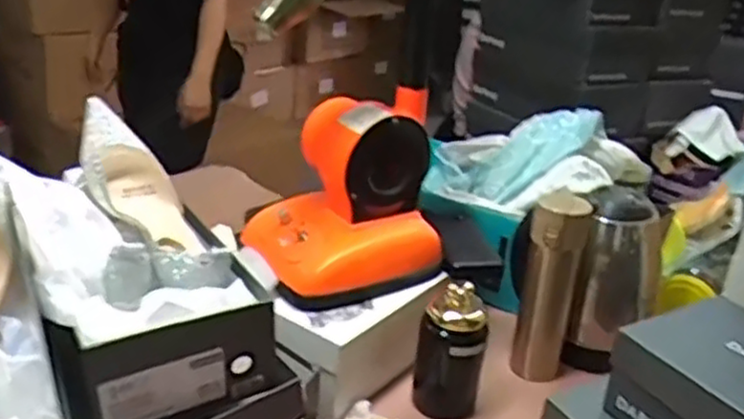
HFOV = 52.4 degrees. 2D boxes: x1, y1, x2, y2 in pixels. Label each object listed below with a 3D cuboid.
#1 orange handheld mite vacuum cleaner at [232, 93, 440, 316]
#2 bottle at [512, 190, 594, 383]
[{"bbox_3d":[-0.033,-0.020,0.921,0.200,0.202,0.173,-16,33,-38],"label":"orange handheld mite vacuum cleaner"},{"bbox_3d":[0.224,0.095,0.958,0.078,0.237,0.084,14,26,16],"label":"bottle"}]

